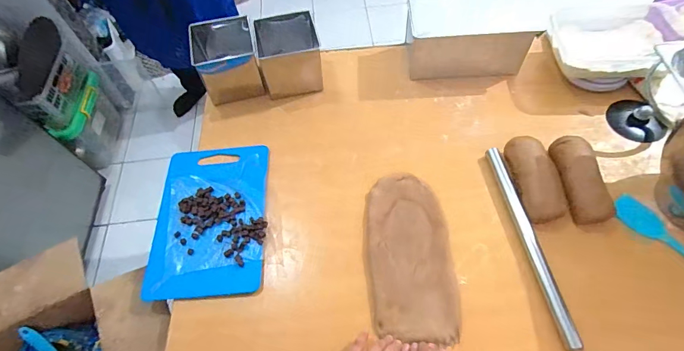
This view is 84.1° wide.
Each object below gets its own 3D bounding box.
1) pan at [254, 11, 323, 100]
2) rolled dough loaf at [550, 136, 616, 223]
[{"bbox_3d":[-0.113,-0.253,0.833,0.118,0.115,0.132,-12,59,-4],"label":"pan"},{"bbox_3d":[0.414,0.004,0.658,0.070,0.034,0.162,0,59,3],"label":"rolled dough loaf"}]

